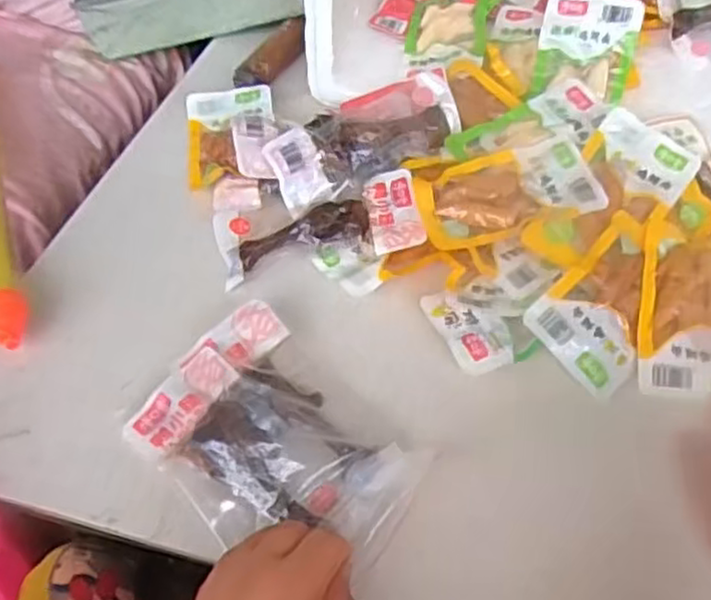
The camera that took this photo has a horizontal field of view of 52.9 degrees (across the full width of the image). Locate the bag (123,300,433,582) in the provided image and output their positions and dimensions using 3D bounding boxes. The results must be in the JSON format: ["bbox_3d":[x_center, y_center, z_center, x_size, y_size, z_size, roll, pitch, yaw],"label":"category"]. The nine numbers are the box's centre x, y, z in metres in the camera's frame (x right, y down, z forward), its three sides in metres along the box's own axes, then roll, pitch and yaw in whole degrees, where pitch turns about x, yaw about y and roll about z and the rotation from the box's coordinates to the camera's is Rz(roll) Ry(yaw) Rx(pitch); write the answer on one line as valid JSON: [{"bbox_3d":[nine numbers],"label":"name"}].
[{"bbox_3d":[-0.052,0.088,0.453,0.184,0.023,0.120,36,58,26],"label":"bag"}]

